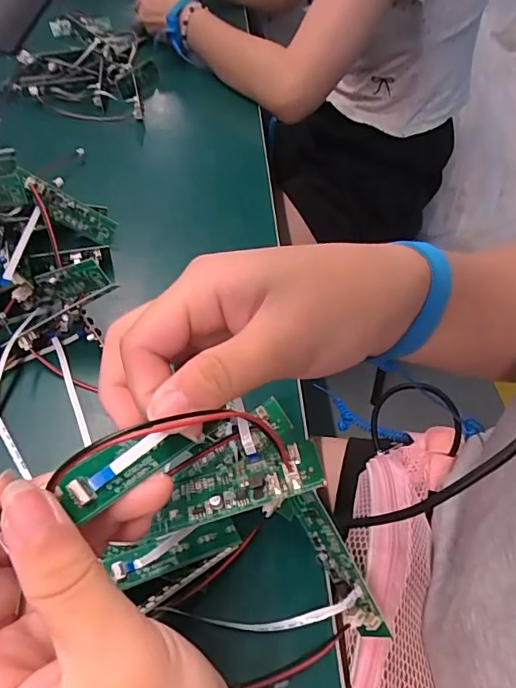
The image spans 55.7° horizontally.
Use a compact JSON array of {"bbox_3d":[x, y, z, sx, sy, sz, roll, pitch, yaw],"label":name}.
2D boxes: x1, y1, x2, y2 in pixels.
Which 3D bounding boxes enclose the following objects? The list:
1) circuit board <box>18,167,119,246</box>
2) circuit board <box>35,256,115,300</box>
[{"bbox_3d":[-0.151,-0.110,0.391,0.081,0.020,0.013,33,40,-31],"label":"circuit board"},{"bbox_3d":[-0.122,-0.042,0.326,0.052,0.023,0.004,-11,45,22],"label":"circuit board"}]

